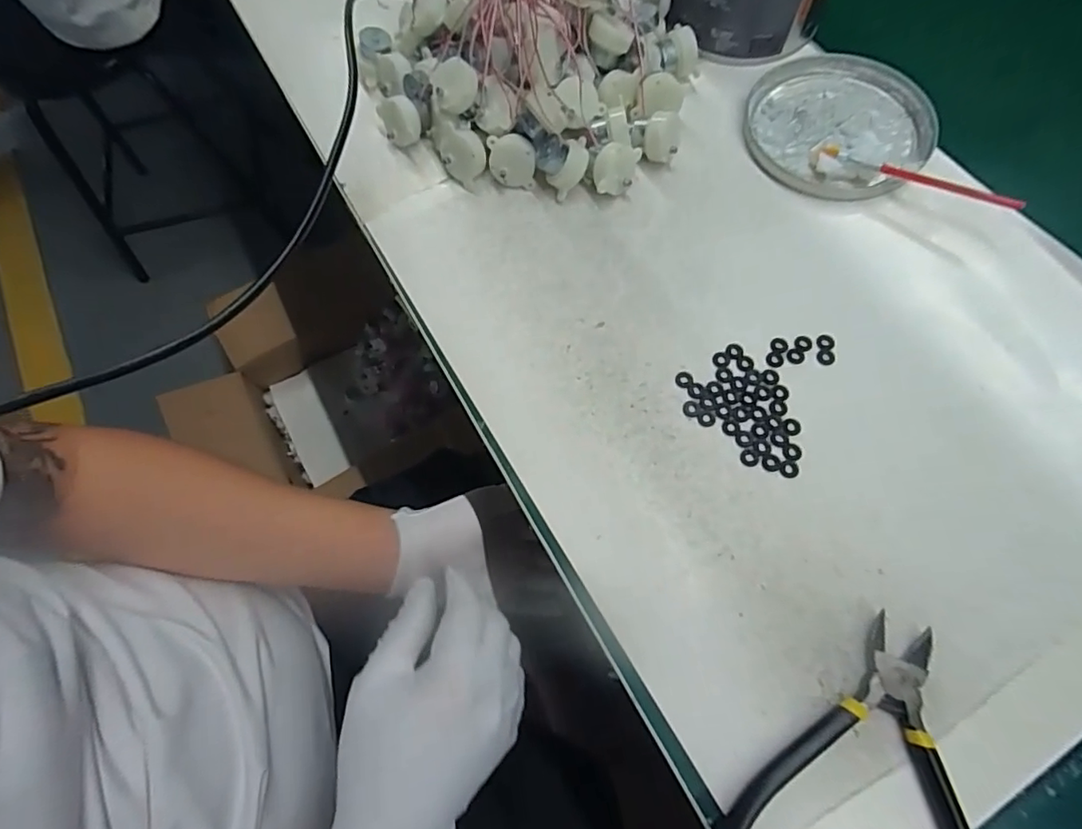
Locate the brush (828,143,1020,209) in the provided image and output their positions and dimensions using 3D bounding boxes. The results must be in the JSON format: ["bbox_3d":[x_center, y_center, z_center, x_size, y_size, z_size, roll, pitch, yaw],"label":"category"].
[{"bbox_3d":[0.258,-0.160,0.372,0.130,0.007,0.014,23,70,10],"label":"brush"}]

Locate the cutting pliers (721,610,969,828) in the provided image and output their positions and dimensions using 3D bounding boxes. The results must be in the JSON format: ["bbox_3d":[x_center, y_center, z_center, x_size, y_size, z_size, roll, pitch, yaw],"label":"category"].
[{"bbox_3d":[0.164,0.185,0.241,0.143,0.010,0.116,-41,78,-13],"label":"cutting pliers"}]

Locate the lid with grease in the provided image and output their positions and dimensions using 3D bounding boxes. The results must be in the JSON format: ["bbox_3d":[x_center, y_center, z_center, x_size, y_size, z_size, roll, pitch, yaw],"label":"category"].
[{"bbox_3d":[0.220,-0.216,0.399,0.126,0.014,0.129,0,72,-1],"label":"lid with grease"}]

